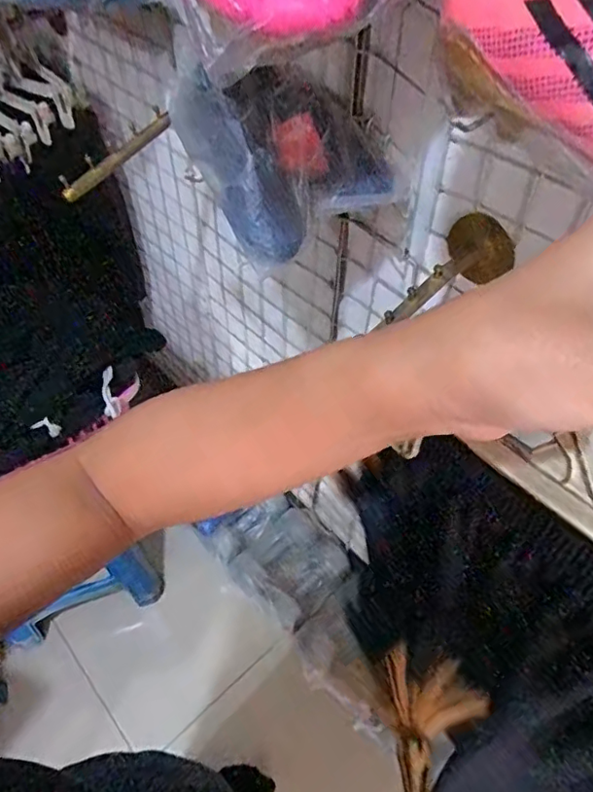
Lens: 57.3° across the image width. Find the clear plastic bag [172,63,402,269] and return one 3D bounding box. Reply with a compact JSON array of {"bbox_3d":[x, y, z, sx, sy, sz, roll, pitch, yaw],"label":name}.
[{"bbox_3d":[-0.011,-0.228,0.502,0.151,0.169,0.052,-30,15,-2],"label":"clear plastic bag"}]

